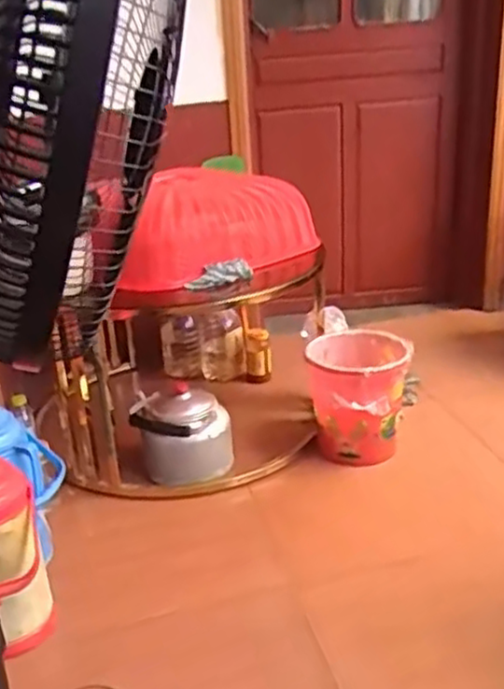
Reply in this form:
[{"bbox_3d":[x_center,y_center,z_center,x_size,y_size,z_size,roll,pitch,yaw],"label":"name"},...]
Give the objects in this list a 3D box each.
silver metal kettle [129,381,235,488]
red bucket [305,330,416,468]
[{"bbox_3d":[-0.166,0.220,1.672,0.197,0.201,0.175,-13,25,-23],"label":"silver metal kettle"},{"bbox_3d":[0.262,0.134,1.735,0.241,0.263,0.260,3,23,13],"label":"red bucket"}]

